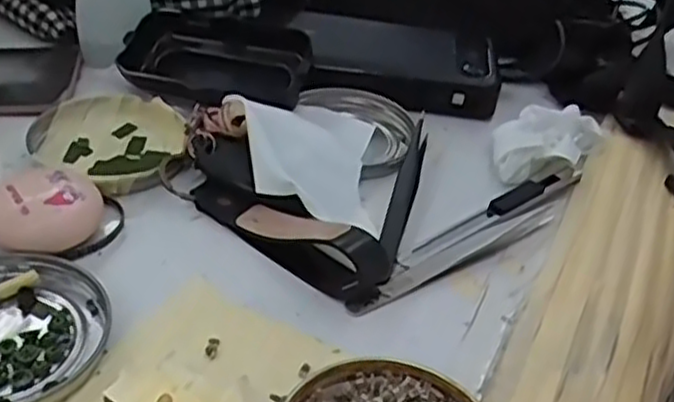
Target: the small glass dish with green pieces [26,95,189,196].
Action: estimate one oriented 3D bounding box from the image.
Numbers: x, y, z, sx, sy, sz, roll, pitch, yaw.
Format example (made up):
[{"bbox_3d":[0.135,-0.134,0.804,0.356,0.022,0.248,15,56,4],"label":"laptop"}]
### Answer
[{"bbox_3d":[-0.115,-0.032,0.389,0.083,0.012,0.069,28,42,24],"label":"small glass dish with green pieces"}]

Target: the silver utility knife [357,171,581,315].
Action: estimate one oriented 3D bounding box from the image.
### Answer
[{"bbox_3d":[0.070,0.014,0.357,0.147,0.011,0.024,-24,48,-34],"label":"silver utility knife"}]

